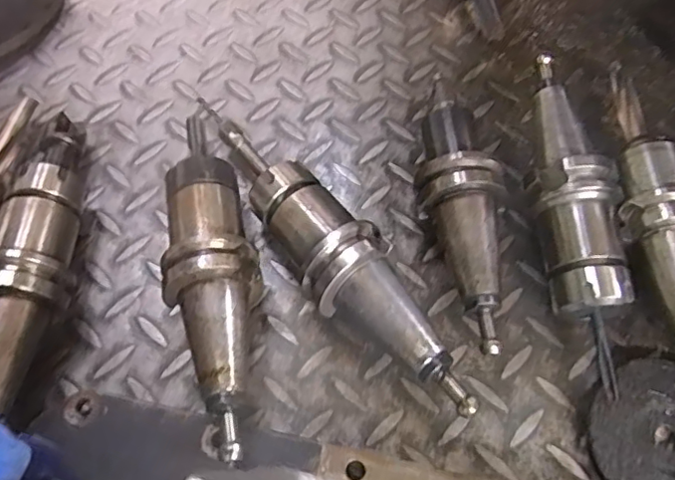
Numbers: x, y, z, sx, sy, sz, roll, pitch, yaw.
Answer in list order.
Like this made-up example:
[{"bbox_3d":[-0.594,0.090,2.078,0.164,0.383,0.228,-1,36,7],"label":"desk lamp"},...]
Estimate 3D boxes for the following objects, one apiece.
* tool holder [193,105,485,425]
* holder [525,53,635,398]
[{"bbox_3d":[-0.014,-0.004,0.389,0.054,0.054,0.291,-32,67,-14],"label":"tool holder"},{"bbox_3d":[0.156,-0.022,0.393,0.049,0.060,0.236,-4,63,0],"label":"holder"}]

